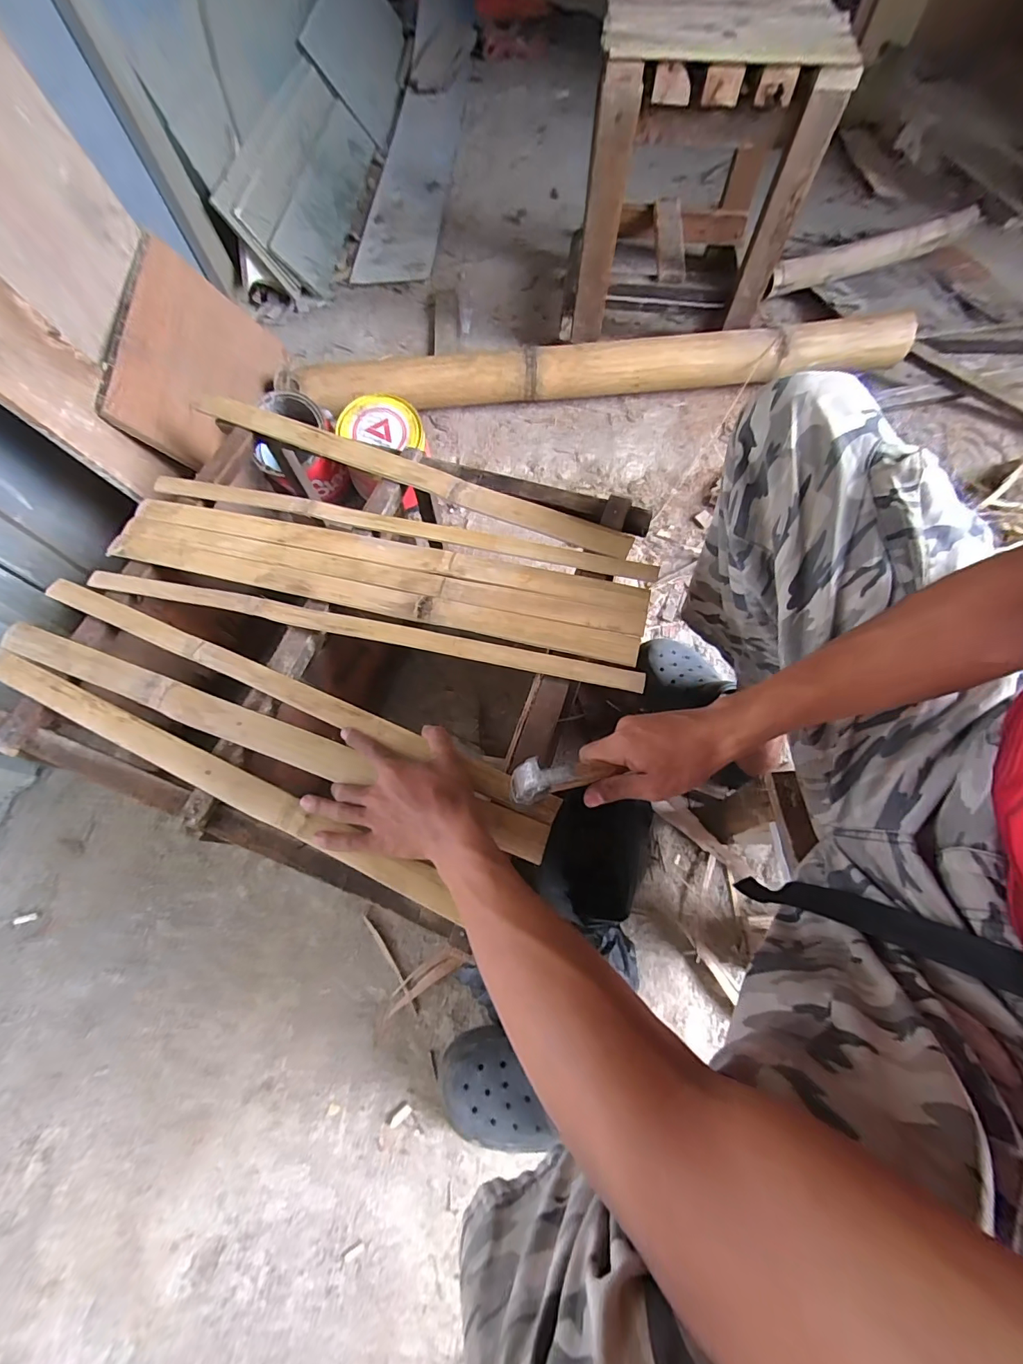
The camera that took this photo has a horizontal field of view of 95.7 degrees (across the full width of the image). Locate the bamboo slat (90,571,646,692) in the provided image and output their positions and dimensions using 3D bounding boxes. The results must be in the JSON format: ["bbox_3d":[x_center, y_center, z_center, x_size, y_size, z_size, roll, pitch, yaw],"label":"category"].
[{"bbox_3d":[-0.186,-0.067,0.527,0.661,0.013,0.028,13,70,6],"label":"bamboo slat"}]

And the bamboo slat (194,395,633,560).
[{"bbox_3d":[-0.163,-0.292,0.625,0.669,0.016,0.039,24,83,12],"label":"bamboo slat"}]

